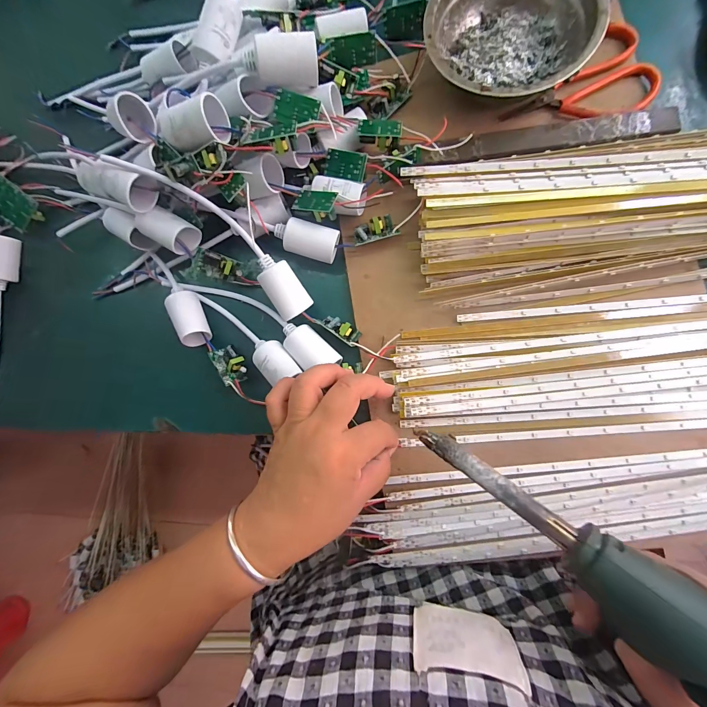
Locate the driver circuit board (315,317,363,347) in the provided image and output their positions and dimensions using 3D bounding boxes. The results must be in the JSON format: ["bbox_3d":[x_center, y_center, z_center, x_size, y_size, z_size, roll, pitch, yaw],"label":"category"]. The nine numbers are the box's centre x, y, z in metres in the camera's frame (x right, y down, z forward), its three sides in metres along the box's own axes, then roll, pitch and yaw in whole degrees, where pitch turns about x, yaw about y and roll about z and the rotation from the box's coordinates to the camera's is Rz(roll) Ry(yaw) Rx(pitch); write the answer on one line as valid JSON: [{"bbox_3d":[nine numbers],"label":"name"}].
[{"bbox_3d":[-0.011,-0.020,0.259,0.039,0.014,0.015,28,93,-14],"label":"driver circuit board"}]

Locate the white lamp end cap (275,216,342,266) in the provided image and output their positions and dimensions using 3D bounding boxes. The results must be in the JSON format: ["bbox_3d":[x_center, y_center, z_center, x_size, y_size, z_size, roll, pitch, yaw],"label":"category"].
[{"bbox_3d":[-0.038,-0.098,0.270,0.052,0.024,0.028,15,108,1],"label":"white lamp end cap"}]

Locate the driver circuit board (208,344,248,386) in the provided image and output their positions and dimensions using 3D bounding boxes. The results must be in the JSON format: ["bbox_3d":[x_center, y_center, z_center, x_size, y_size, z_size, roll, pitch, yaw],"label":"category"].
[{"bbox_3d":[-0.106,0.009,0.275,0.022,0.014,0.034,-36,81,4],"label":"driver circuit board"}]

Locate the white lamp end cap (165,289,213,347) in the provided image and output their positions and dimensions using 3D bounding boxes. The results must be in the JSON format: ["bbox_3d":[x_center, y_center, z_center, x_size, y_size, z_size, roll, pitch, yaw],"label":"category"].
[{"bbox_3d":[-0.145,-0.033,0.283,0.020,0.029,0.052,-24,82,6],"label":"white lamp end cap"}]

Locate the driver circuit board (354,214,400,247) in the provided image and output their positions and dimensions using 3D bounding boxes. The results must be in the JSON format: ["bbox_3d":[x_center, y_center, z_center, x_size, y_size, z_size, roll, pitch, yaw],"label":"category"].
[{"bbox_3d":[0.018,-0.103,0.268,0.036,0.017,0.019,-15,83,7],"label":"driver circuit board"}]

